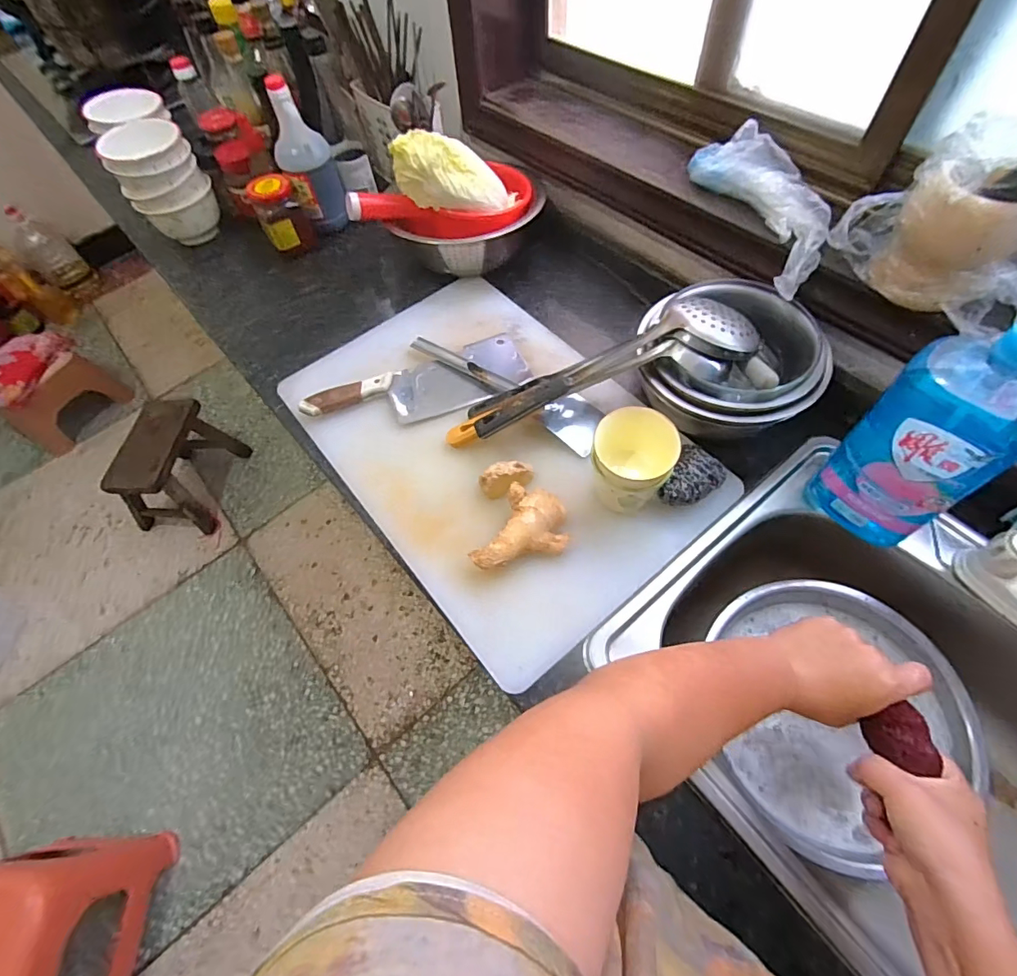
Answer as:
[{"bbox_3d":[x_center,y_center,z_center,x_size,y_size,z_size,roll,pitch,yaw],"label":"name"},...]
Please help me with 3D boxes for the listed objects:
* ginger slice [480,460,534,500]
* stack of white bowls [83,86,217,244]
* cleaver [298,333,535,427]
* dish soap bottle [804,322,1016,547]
[{"bbox_3d":[-0.001,-0.009,0.566,0.061,0.038,0.030,-16,61,-5],"label":"ginger slice"},{"bbox_3d":[-0.629,-0.572,0.886,0.131,0.159,0.253,-32,63,-13],"label":"stack of white bowls"},{"bbox_3d":[-0.118,-0.132,0.657,0.294,0.019,0.106,-23,61,-8],"label":"cleaver"},{"bbox_3d":[0.379,-0.052,0.432,0.067,0.281,0.108,-37,64,-15],"label":"dish soap bottle"}]

